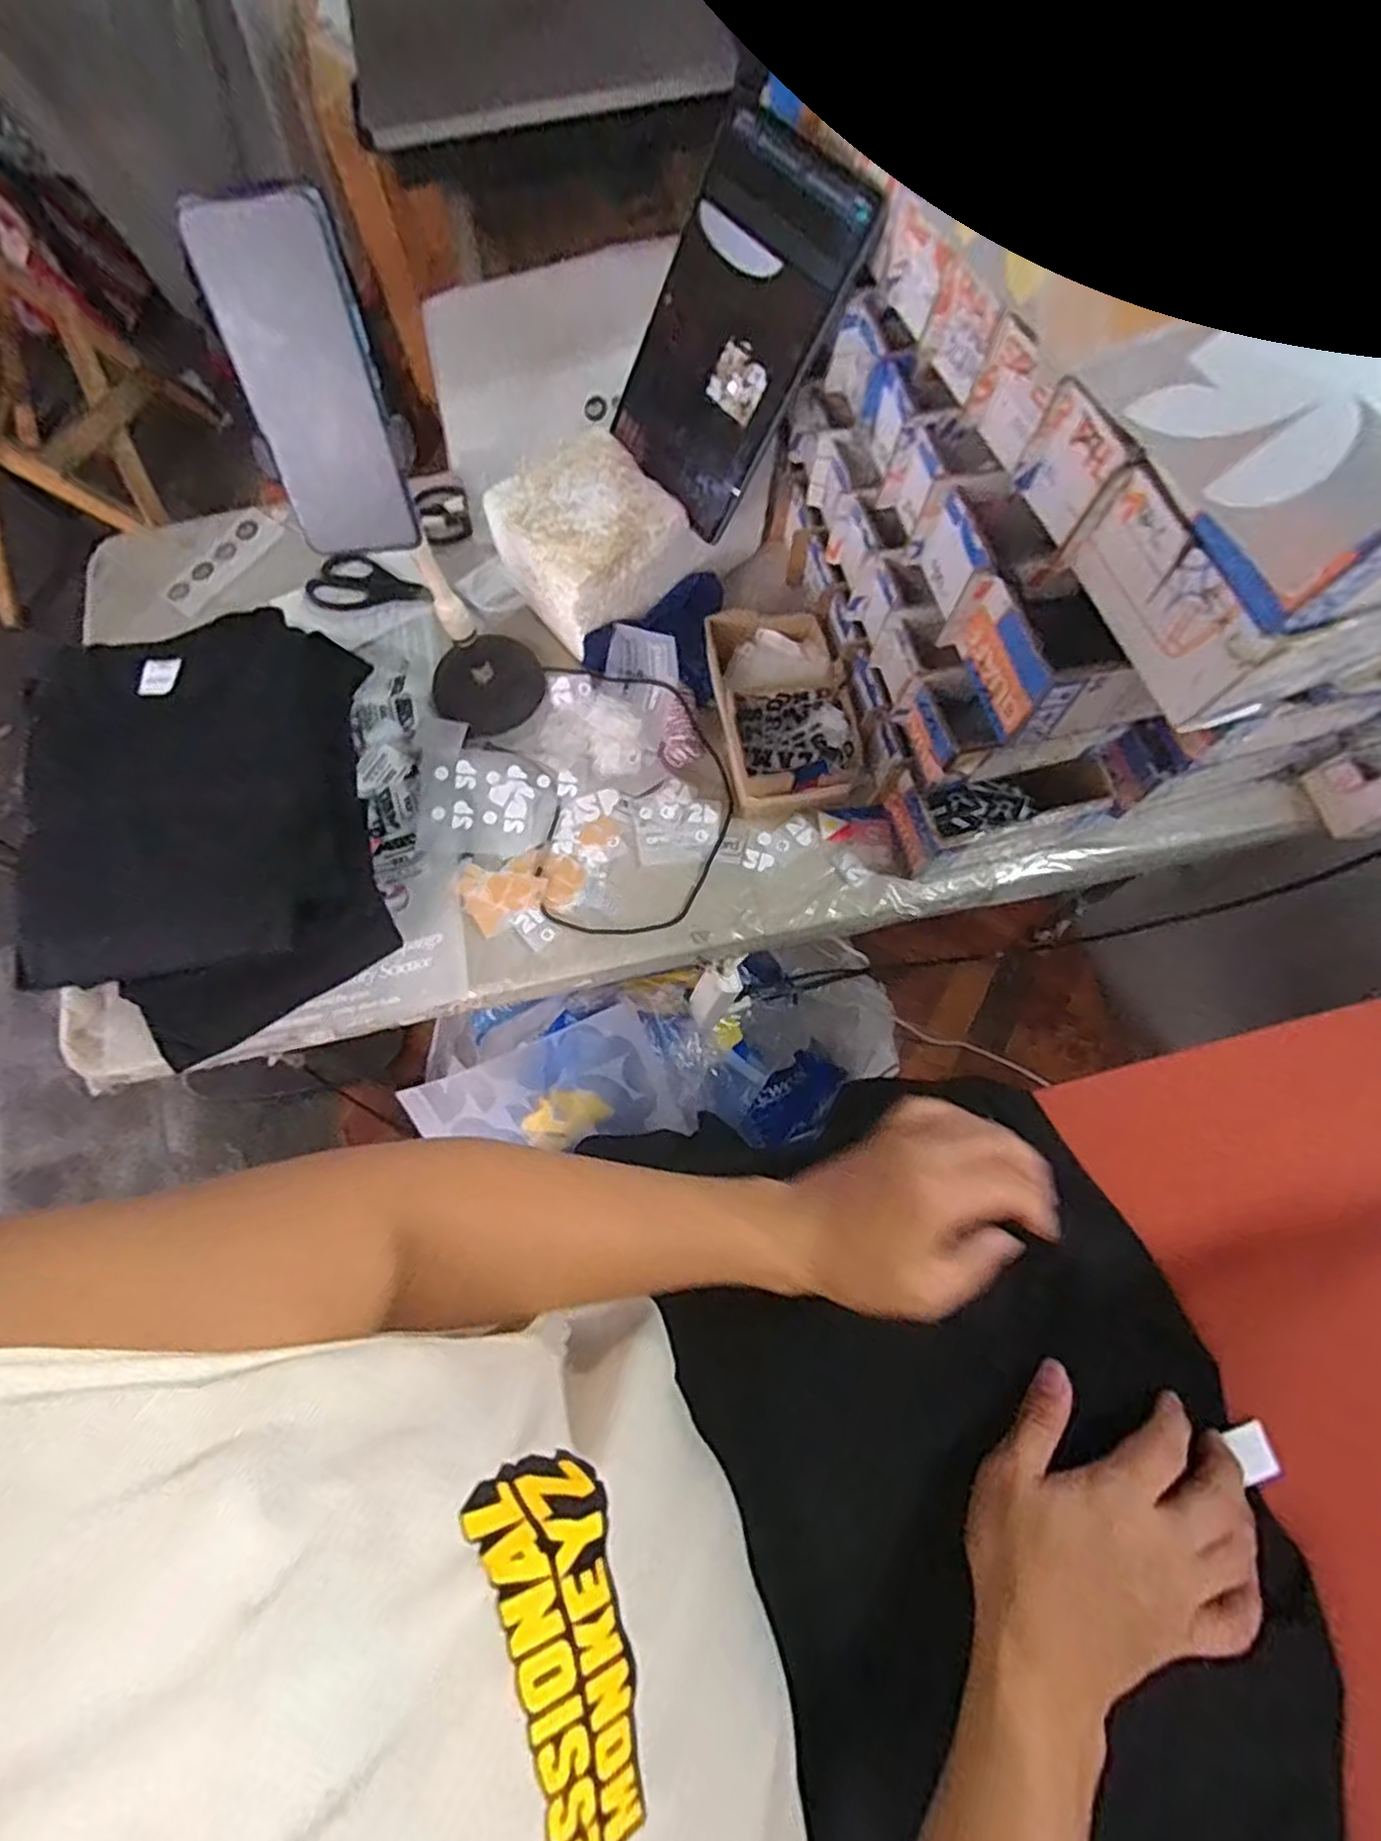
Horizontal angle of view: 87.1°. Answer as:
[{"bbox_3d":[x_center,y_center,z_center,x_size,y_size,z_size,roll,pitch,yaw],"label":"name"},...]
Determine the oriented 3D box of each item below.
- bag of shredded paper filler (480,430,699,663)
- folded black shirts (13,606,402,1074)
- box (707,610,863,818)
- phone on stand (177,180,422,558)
[{"bbox_3d":[-0.095,-0.347,0.693,0.143,0.122,0.131,-37,75,-10],"label":"bag of shredded paper filler"},{"bbox_3d":[-0.389,-0.065,0.597,0.231,0.133,0.303,-13,72,-3],"label":"folded black shirts"},{"bbox_3d":[0.081,-0.198,0.666,0.117,0.053,0.192,-10,72,-2],"label":"box"},{"bbox_3d":[-0.217,-0.302,0.418,0.076,0.165,0.015,-7,43,-1],"label":"phone on stand"}]

